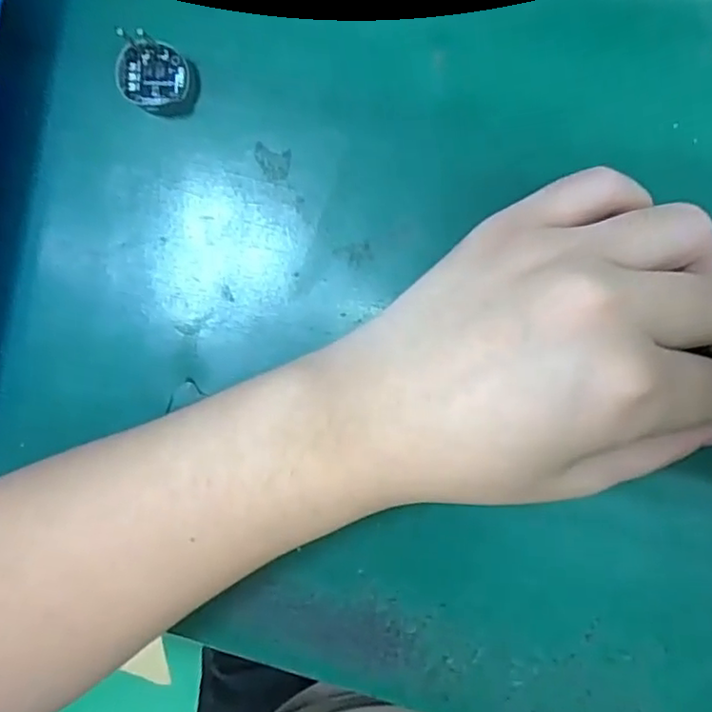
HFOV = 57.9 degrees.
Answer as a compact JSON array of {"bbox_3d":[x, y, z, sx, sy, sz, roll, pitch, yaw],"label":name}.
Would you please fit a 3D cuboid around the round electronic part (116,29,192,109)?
[{"bbox_3d":[-0.082,-0.114,0.260,0.030,0.012,0.026,16,96,8],"label":"round electronic part"}]

